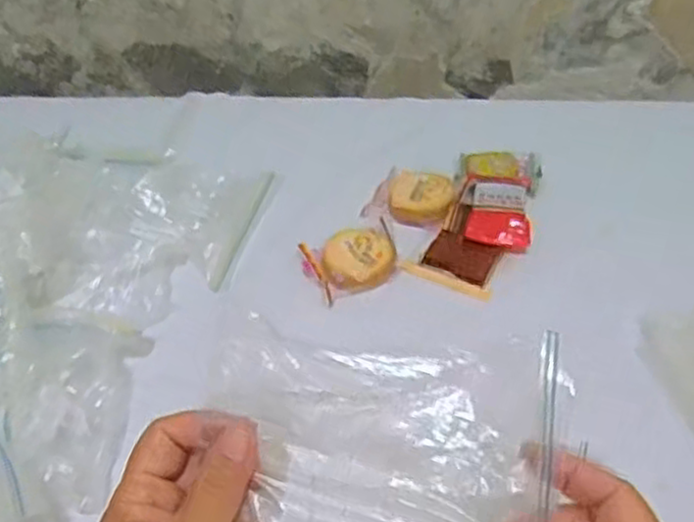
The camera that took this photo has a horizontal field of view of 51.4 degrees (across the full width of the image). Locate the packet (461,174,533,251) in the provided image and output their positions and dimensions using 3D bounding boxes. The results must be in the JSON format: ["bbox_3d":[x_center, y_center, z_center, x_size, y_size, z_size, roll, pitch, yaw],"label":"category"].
[{"bbox_3d":[0.112,-0.041,0.538,0.048,0.013,0.069,3,46,8],"label":"packet"}]

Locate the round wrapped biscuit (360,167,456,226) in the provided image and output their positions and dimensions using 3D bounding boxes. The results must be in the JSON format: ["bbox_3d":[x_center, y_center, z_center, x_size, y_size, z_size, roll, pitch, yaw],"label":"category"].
[{"bbox_3d":[0.052,-0.051,0.557,0.063,0.010,0.057,18,49,21],"label":"round wrapped biscuit"}]

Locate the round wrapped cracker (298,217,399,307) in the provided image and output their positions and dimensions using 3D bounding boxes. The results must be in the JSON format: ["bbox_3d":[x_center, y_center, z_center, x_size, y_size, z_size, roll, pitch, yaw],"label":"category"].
[{"bbox_3d":[0.005,-0.004,0.512,0.067,0.013,0.052,-17,47,-13],"label":"round wrapped cracker"}]

